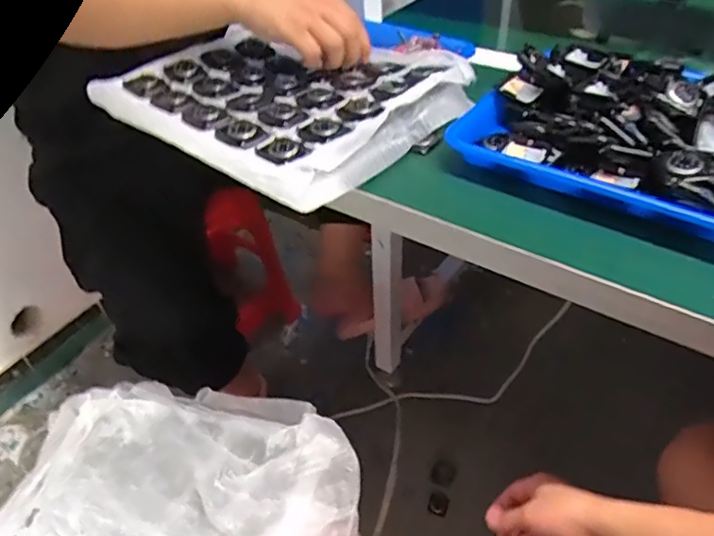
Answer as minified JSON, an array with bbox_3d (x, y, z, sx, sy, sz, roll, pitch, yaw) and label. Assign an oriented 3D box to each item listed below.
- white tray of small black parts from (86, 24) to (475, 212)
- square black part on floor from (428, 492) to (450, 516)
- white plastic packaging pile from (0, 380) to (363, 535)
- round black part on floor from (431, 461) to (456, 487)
[{"bbox_3d":[-0.063,-0.194,0.604,0.328,0.031,0.317,30,52,31],"label":"white tray of small black parts"},{"bbox_3d":[0.148,0.428,1.038,0.036,0.006,0.044,13,45,17],"label":"square black part on floor"},{"bbox_3d":[-0.196,0.238,0.569,0.349,0.083,0.321,19,47,22],"label":"white plastic packaging pile"},{"bbox_3d":[0.164,0.389,1.083,0.045,0.009,0.048,-2,43,2],"label":"round black part on floor"}]

